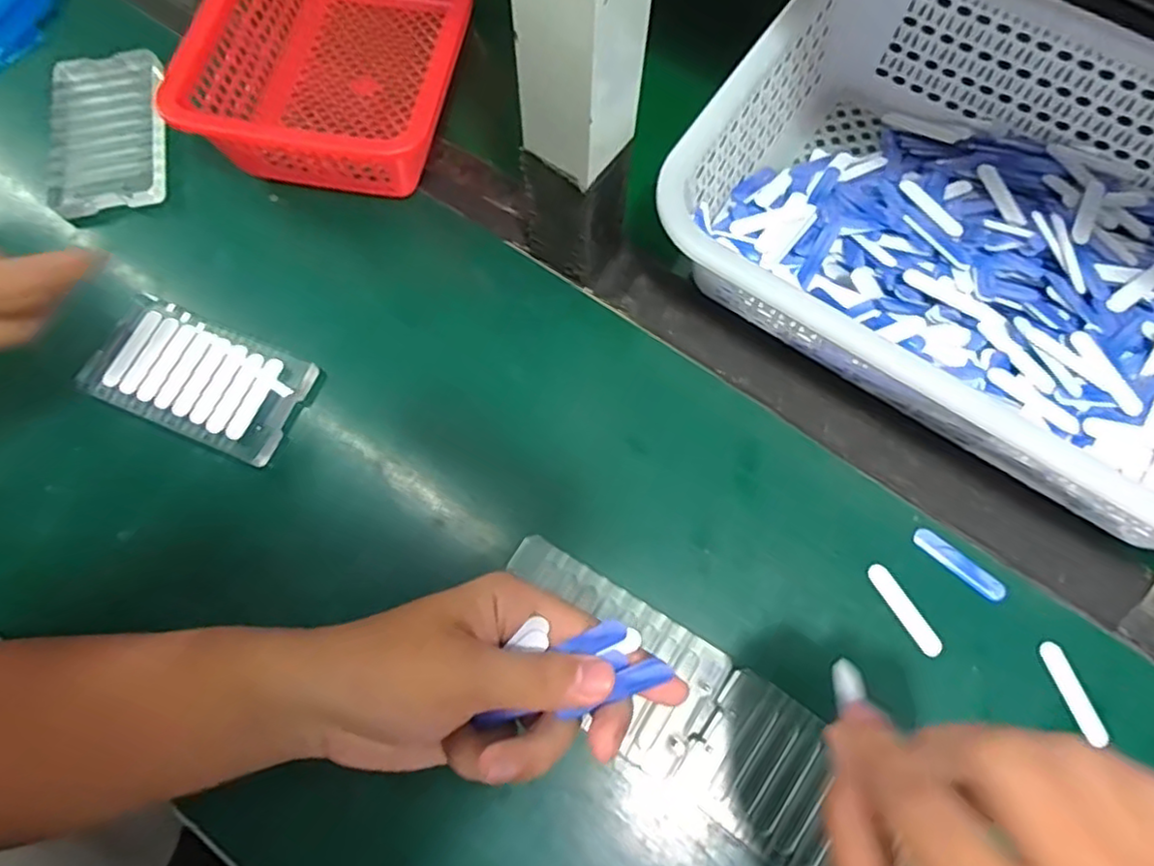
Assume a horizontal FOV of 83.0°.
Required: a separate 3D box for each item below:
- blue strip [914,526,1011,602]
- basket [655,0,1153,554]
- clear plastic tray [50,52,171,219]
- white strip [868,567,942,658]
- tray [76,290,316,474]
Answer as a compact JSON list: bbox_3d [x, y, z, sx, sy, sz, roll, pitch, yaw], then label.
[{"bbox_3d":[0.205,0.070,0.350,0.052,0.004,0.012,38,76,13],"label":"blue strip"},{"bbox_3d":[0.250,-0.110,0.372,0.350,0.082,0.241,32,75,11],"label":"basket"},{"bbox_3d":[-0.313,-0.203,0.434,0.068,0.016,0.126,-15,72,-4],"label":"clear plastic tray"},{"bbox_3d":[0.173,0.093,0.344,0.011,0.004,0.051,-30,73,-9],"label":"white strip"},{"bbox_3d":[-0.220,-0.032,0.381,0.118,0.017,0.067,22,73,8],"label":"tray"}]

